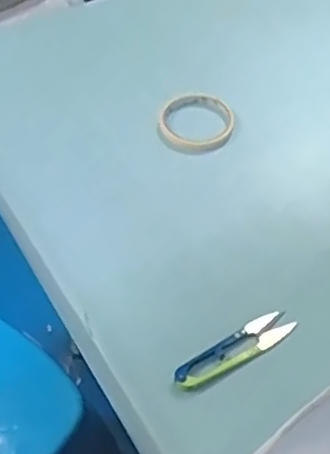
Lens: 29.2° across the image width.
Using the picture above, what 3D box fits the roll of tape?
[{"bbox_3d":[0.035,-0.122,0.739,0.086,0.015,0.087,-1,49,1],"label":"roll of tape"}]

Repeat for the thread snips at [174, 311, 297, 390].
[{"bbox_3d":[0.061,0.105,0.543,0.118,0.011,0.027,-30,55,-22],"label":"thread snips"}]

